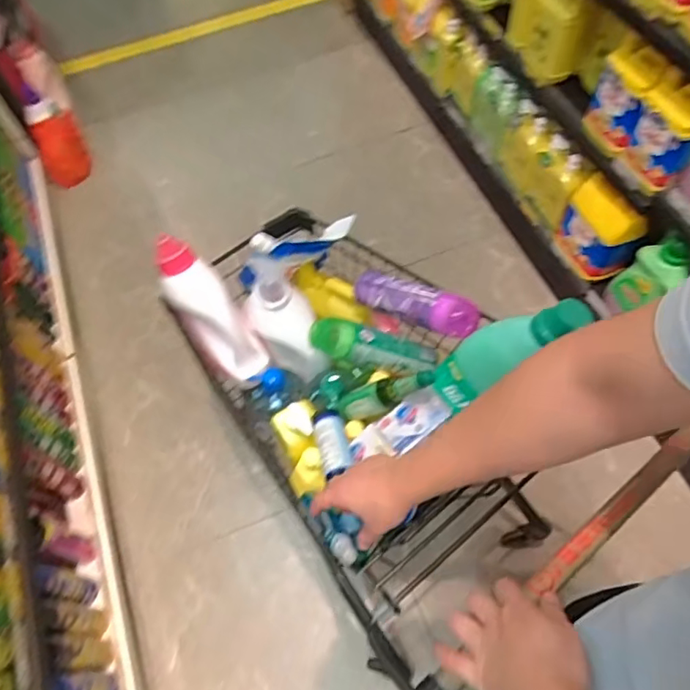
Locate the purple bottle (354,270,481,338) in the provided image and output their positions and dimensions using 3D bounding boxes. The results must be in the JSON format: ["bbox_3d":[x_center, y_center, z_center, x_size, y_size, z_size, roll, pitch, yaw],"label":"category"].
[{"bbox_3d":[0.104,-0.072,0.872,0.067,0.048,0.231,-45,45,-19],"label":"purple bottle"}]

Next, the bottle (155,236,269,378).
[{"bbox_3d":[-0.229,-0.060,0.915,0.084,0.066,0.261,-36,109,-16],"label":"bottle"}]

